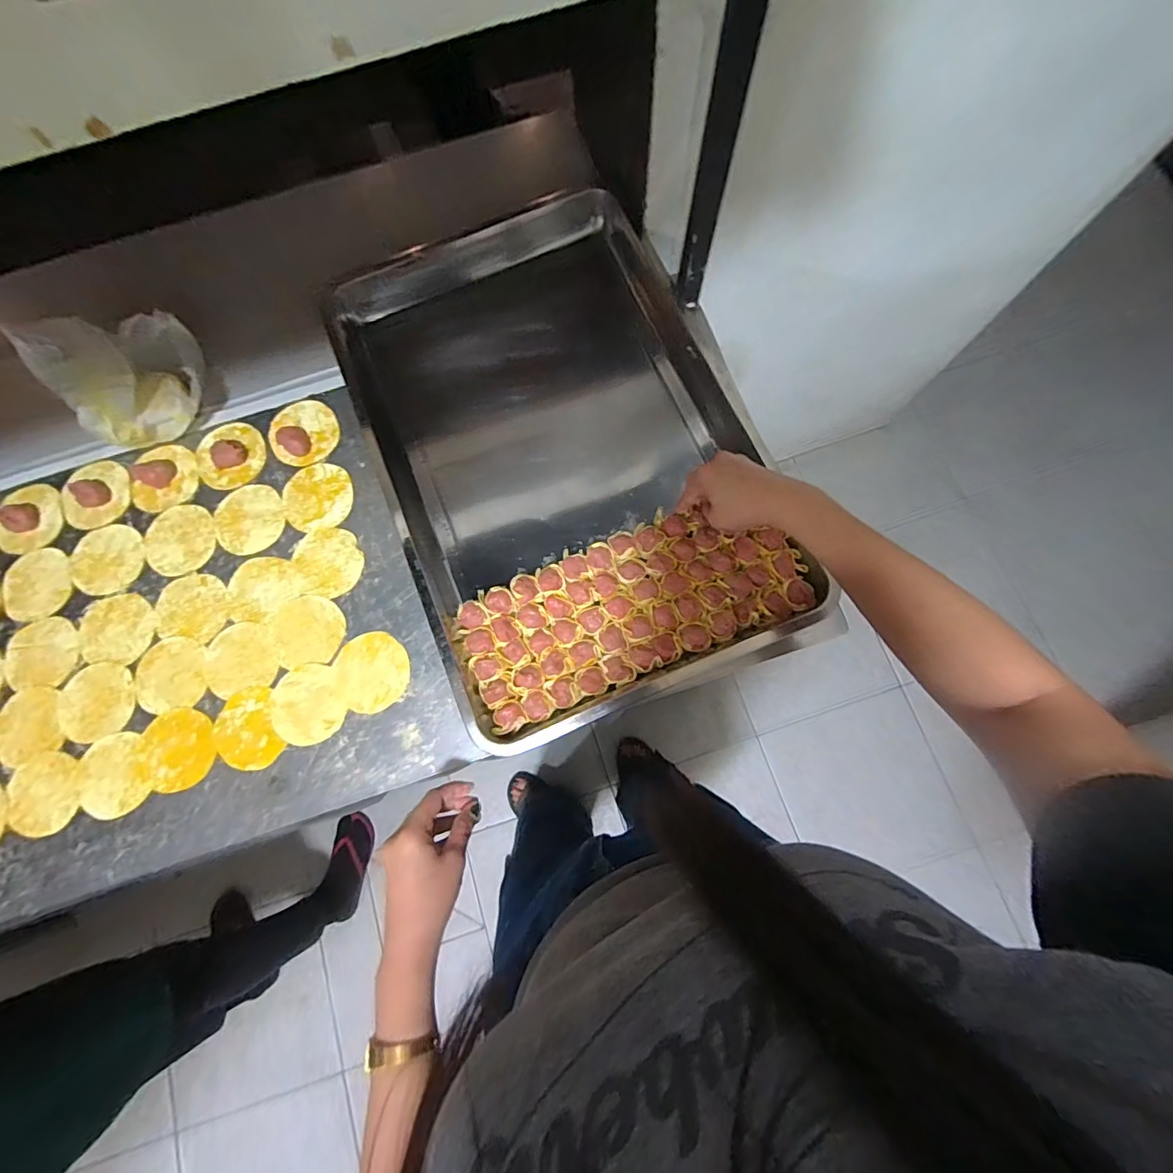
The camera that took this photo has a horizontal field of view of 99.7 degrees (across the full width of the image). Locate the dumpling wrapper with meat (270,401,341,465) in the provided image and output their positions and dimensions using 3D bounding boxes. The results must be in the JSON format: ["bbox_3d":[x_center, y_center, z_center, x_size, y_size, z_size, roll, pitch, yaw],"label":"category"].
[{"bbox_3d":[-0.345,-0.190,0.601,0.078,0.015,0.086,-21,77,-3],"label":"dumpling wrapper with meat"}]

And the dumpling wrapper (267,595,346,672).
[{"bbox_3d":[-0.312,0.049,0.551,0.084,0.004,0.077,-11,76,0],"label":"dumpling wrapper"}]

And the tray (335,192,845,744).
[{"bbox_3d":[-0.039,-0.174,0.574,0.381,0.076,0.615,-22,77,-5],"label":"tray"}]

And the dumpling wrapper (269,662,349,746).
[{"bbox_3d":[-0.302,0.127,0.530,0.075,0.004,0.082,-1,77,2],"label":"dumpling wrapper"}]

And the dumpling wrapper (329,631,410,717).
[{"bbox_3d":[-0.232,0.092,0.537,0.078,0.004,0.083,-1,77,3],"label":"dumpling wrapper"}]

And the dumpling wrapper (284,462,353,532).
[{"bbox_3d":[-0.319,-0.107,0.589,0.081,0.004,0.082,-1,76,3],"label":"dumpling wrapper"}]

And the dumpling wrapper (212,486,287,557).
[{"bbox_3d":[-0.397,-0.080,0.582,0.079,0.004,0.084,-1,77,2],"label":"dumpling wrapper"}]

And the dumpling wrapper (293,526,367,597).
[{"bbox_3d":[-0.296,-0.029,0.570,0.073,0.004,0.084,-27,77,-4],"label":"dumpling wrapper"}]

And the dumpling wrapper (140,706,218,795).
[{"bbox_3d":[-0.431,0.171,0.527,0.071,0.004,0.083,-24,77,-3],"label":"dumpling wrapper"}]

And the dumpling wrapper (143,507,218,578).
[{"bbox_3d":[-0.477,-0.055,0.581,0.080,0.004,0.083,0,78,0],"label":"dumpling wrapper"}]

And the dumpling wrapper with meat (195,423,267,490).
[{"bbox_3d":[-0.435,-0.163,0.596,0.091,0.016,0.081,34,80,10],"label":"dumpling wrapper with meat"}]

